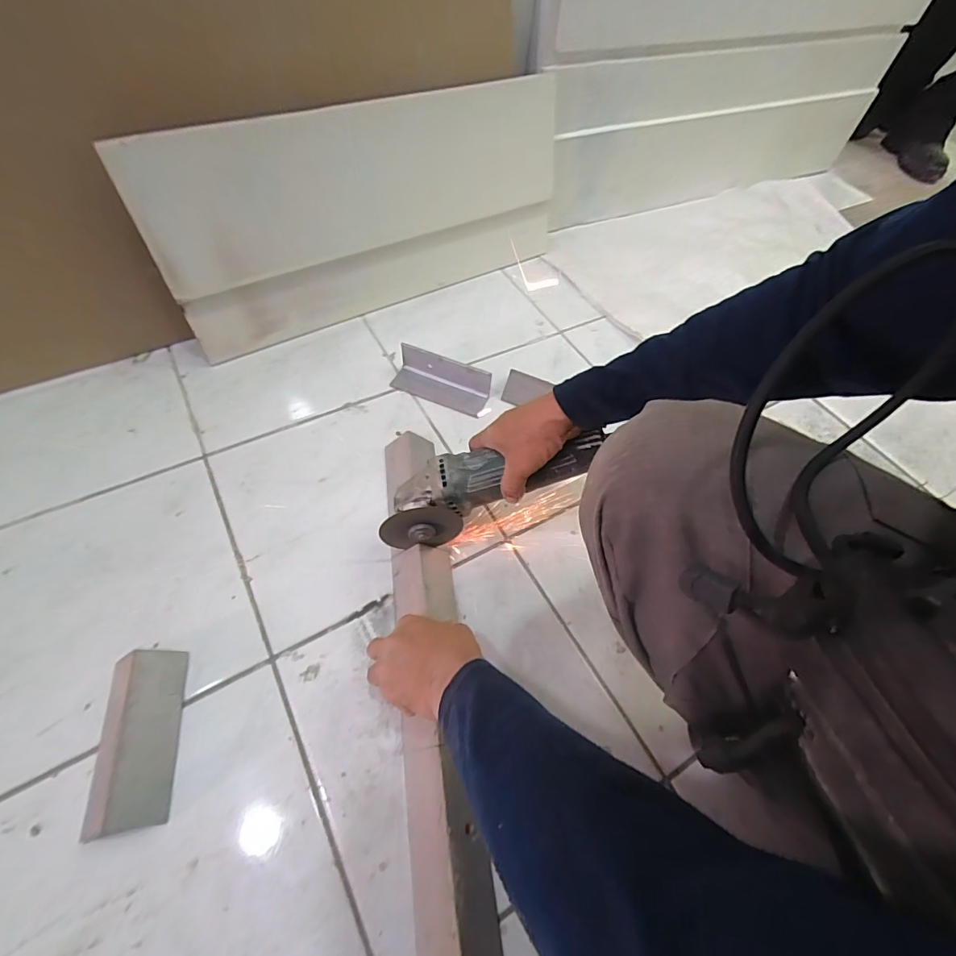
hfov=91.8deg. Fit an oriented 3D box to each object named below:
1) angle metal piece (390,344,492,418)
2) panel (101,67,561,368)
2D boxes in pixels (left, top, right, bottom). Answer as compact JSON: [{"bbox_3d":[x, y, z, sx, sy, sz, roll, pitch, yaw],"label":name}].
[{"bbox_3d":[-0.057,-0.152,0.713,0.151,0.047,0.060,21,58,9],"label":"angle metal piece"},{"bbox_3d":[-0.148,-0.433,0.755,0.685,0.284,0.053,-29,47,-22],"label":"panel"}]

